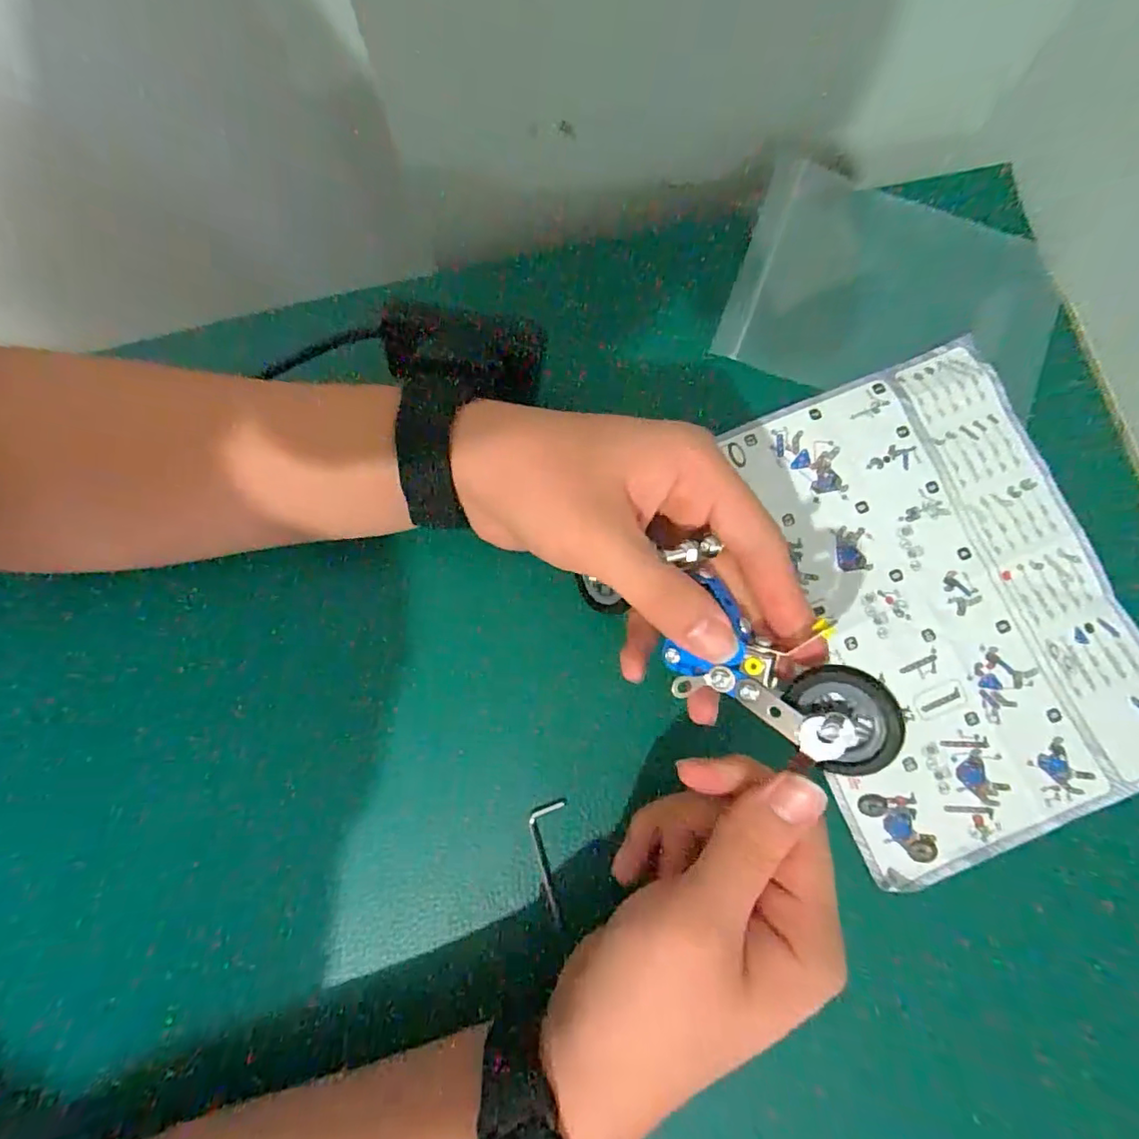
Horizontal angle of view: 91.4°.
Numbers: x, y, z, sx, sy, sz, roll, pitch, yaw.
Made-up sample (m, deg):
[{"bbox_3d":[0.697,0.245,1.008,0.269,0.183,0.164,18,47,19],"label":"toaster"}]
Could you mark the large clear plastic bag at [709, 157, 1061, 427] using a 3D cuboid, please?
[{"bbox_3d":[0.168,-0.140,0.290,0.160,0.014,0.108,19,92,1],"label":"large clear plastic bag"}]

